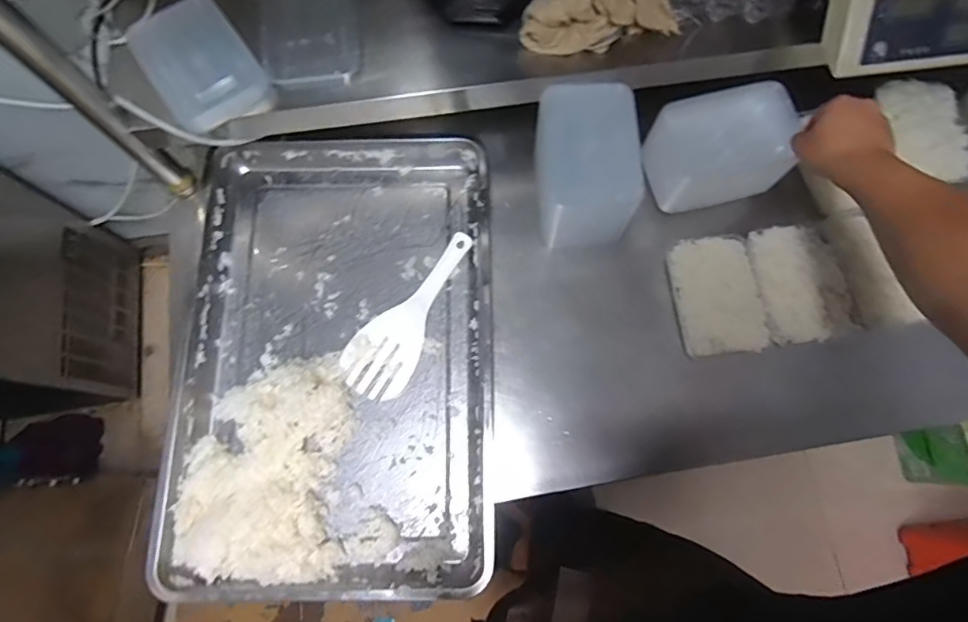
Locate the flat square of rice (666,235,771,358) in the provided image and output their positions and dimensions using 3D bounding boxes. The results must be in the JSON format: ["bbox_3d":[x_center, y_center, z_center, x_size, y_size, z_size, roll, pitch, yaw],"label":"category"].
[{"bbox_3d":[0.306,-0.017,0.686,0.110,0.047,0.160,-8,75,-1],"label":"flat square of rice"}]

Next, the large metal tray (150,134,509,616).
[{"bbox_3d":[-0.186,0.045,0.662,0.393,0.053,0.581,-2,75,0],"label":"large metal tray"}]

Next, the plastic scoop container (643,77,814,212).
[{"bbox_3d":[0.310,-0.208,0.676,0.188,0.078,0.133,-15,75,-3],"label":"plastic scoop container"}]

